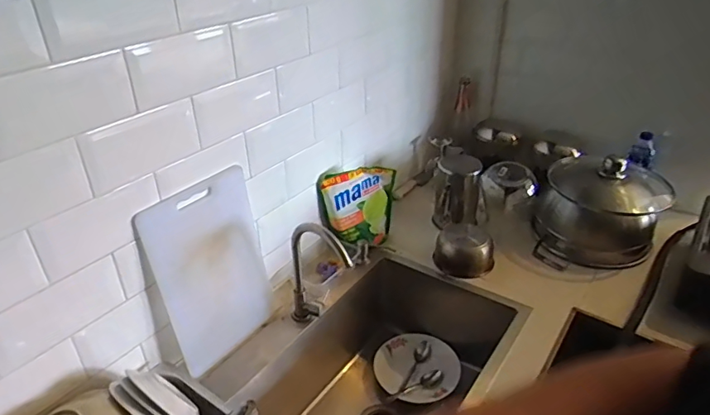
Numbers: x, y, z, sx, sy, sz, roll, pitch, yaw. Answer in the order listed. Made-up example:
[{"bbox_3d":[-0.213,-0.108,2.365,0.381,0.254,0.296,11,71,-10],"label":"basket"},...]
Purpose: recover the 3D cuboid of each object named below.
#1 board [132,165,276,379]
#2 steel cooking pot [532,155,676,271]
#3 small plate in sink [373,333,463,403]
[{"bbox_3d":[-0.262,0.120,0.974,0.015,0.346,0.236,10,31,37],"label":"board"},{"bbox_3d":[0.605,0.006,1.264,0.290,0.206,0.242,16,35,26],"label":"steel cooking pot"},{"bbox_3d":[0.146,0.385,1.231,0.190,0.048,0.175,-1,31,0],"label":"small plate in sink"}]

